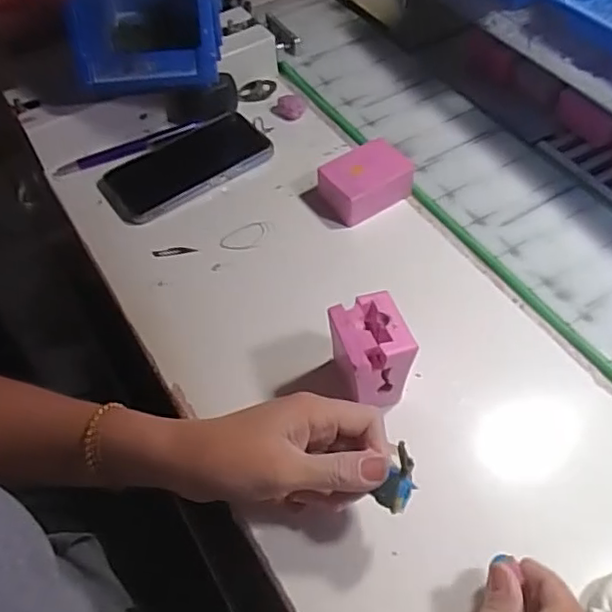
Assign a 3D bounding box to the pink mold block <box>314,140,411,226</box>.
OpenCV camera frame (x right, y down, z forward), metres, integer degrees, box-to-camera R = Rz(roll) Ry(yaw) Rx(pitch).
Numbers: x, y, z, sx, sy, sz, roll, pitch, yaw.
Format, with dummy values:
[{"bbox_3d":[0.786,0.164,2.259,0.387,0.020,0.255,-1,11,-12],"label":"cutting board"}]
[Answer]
[{"bbox_3d":[0.052,-0.110,0.534,0.068,0.033,0.054,-32,59,-19],"label":"pink mold block"}]

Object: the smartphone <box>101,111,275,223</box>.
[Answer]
[{"bbox_3d":[-0.111,-0.130,0.575,0.152,0.013,0.081,-33,59,-20],"label":"smartphone"}]

